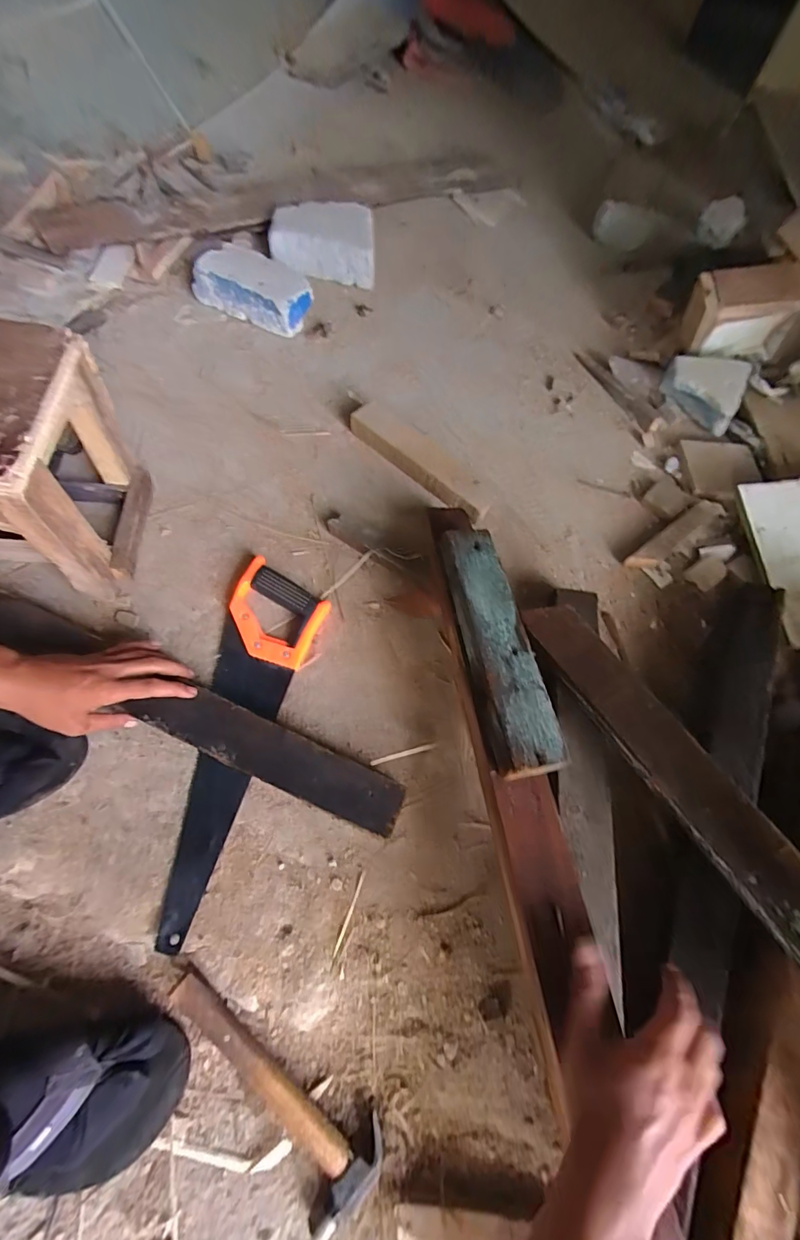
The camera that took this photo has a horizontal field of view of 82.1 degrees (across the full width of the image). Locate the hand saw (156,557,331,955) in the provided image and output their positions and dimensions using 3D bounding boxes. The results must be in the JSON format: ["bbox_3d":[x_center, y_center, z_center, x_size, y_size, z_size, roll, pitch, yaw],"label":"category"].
[{"bbox_3d":[-0.199,0.129,0.540,0.115,0.021,0.419,14,68,4],"label":"hand saw"}]

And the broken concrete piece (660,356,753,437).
[{"bbox_3d":[0.549,-0.422,0.829,0.141,0.057,0.120,35,67,11],"label":"broken concrete piece"}]

